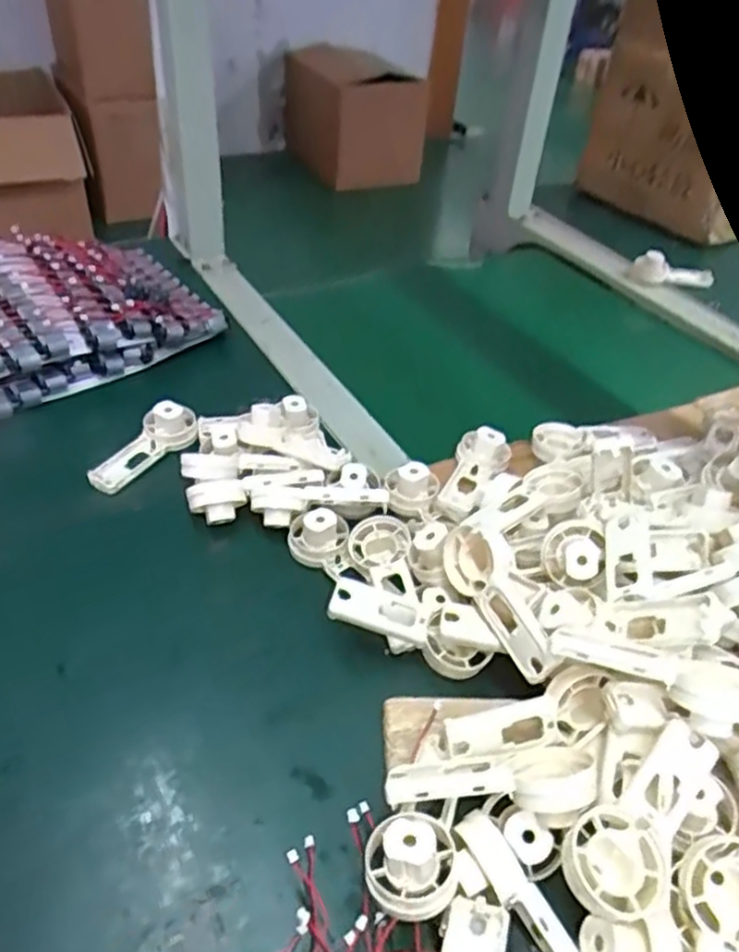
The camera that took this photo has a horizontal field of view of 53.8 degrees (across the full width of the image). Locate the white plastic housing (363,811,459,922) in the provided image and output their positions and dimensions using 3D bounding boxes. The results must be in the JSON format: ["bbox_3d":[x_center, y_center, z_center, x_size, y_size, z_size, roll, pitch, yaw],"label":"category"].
[{"bbox_3d":[0.019,0.164,0.307,0.040,0.026,0.036,-10,43,-17],"label":"white plastic housing"}]

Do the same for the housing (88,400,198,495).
[{"bbox_3d":[-0.166,-0.024,0.537,0.034,0.028,0.090,28,45,24],"label":"housing"}]

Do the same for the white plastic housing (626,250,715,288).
[{"bbox_3d":[0.359,-0.242,0.848,0.105,0.031,0.036,0,41,-6],"label":"white plastic housing"}]

